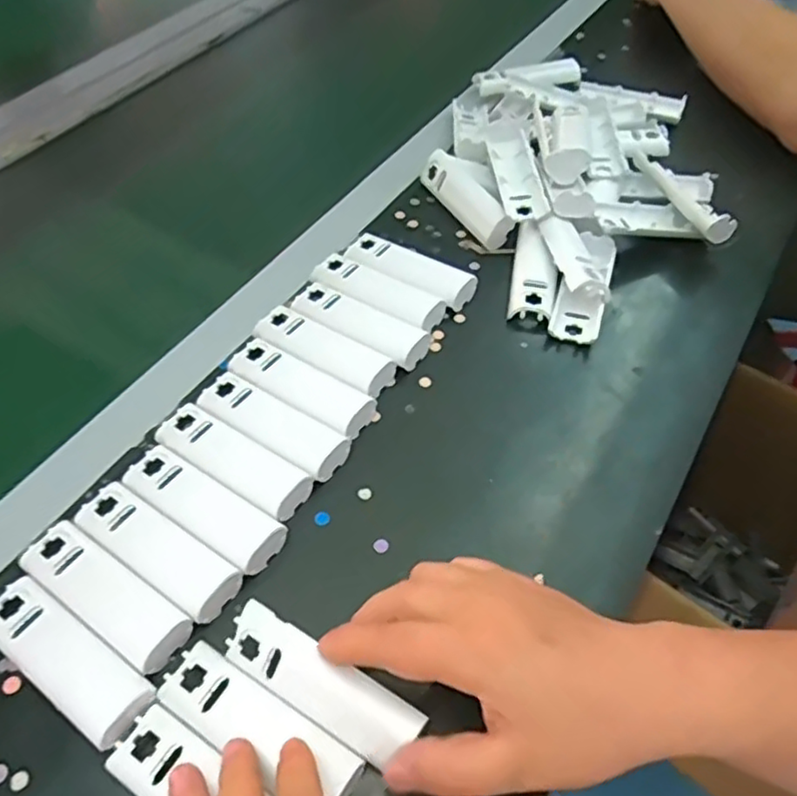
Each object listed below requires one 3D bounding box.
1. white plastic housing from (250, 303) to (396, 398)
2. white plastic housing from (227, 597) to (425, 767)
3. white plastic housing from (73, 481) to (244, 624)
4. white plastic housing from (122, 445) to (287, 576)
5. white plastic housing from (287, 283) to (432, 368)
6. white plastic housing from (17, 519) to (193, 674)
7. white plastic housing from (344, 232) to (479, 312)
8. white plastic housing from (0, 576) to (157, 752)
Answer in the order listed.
[{"bbox_3d":[-0.052,-0.033,0.462,0.105,0.018,0.035,30,57,21],"label":"white plastic housing"},{"bbox_3d":[-0.038,0.136,0.320,0.100,0.014,0.031,26,86,20],"label":"white plastic housing"},{"bbox_3d":[-0.134,0.084,0.374,0.103,0.015,0.033,30,57,21],"label":"white plastic housing"},{"bbox_3d":[-0.113,0.063,0.388,0.102,0.014,0.032,29,57,21],"label":"white plastic housing"},{"bbox_3d":[-0.029,-0.051,0.476,0.103,0.017,0.035,27,56,19],"label":"white plastic housing"},{"bbox_3d":[-0.154,0.105,0.357,0.104,0.018,0.032,29,57,21],"label":"white plastic housing"},{"bbox_3d":[0.008,-0.097,0.508,0.103,0.018,0.038,31,58,22],"label":"white plastic housing"},{"bbox_3d":[-0.166,0.130,0.336,0.103,0.013,0.032,30,57,21],"label":"white plastic housing"}]

